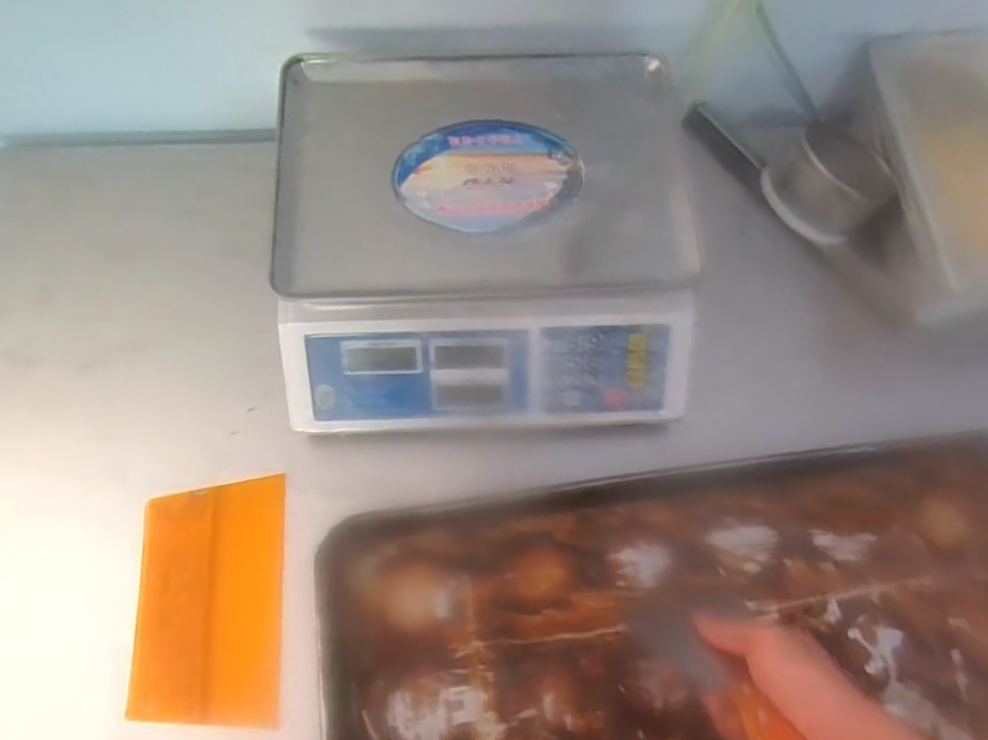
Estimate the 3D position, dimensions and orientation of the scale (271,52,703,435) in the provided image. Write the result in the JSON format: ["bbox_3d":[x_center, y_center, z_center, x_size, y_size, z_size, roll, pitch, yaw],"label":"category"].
[{"bbox_3d":[-0.004,-0.121,0.532,0.336,0.097,0.328,-1,72,-2],"label":"scale"}]

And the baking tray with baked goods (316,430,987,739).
[{"bbox_3d":[0.182,0.285,0.479,0.595,0.046,0.421,-8,73,-3],"label":"baking tray with baked goods"}]

